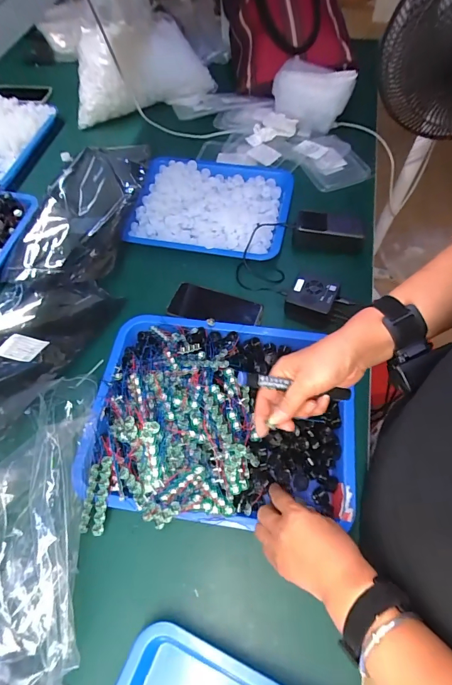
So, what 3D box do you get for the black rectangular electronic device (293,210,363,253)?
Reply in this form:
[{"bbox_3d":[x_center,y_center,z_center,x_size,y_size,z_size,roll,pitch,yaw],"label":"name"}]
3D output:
[{"bbox_3d":[0.194,-0.206,0.691,0.125,0.067,0.040,8,62,5],"label":"black rectangular electronic device"}]

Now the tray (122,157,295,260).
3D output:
[{"bbox_3d":[-0.026,-0.281,0.739,0.305,0.041,0.243,9,63,5],"label":"tray"}]

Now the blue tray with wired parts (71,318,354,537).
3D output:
[{"bbox_3d":[-0.016,0.086,0.519,0.359,0.080,0.308,-1,62,-1],"label":"blue tray with wired parts"}]

